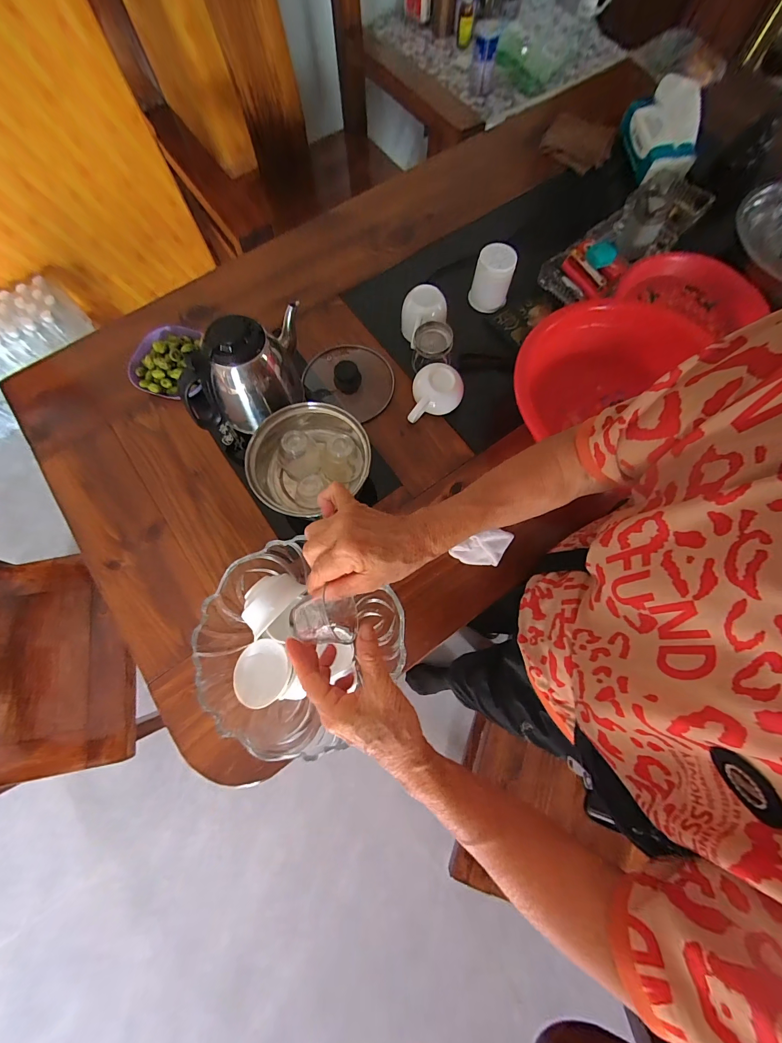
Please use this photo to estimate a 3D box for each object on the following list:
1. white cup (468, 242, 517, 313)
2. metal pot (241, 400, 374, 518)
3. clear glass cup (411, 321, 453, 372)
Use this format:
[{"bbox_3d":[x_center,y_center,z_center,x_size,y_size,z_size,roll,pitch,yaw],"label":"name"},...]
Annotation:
[{"bbox_3d":[0.176,-0.422,0.636,0.063,0.082,0.058,0,74,1],"label":"white cup"},{"bbox_3d":[-0.116,-0.085,0.526,0.136,0.088,0.161,40,80,9],"label":"metal pot"},{"bbox_3d":[0.065,-0.278,0.590,0.062,0.051,0.061,0,77,0],"label":"clear glass cup"}]

